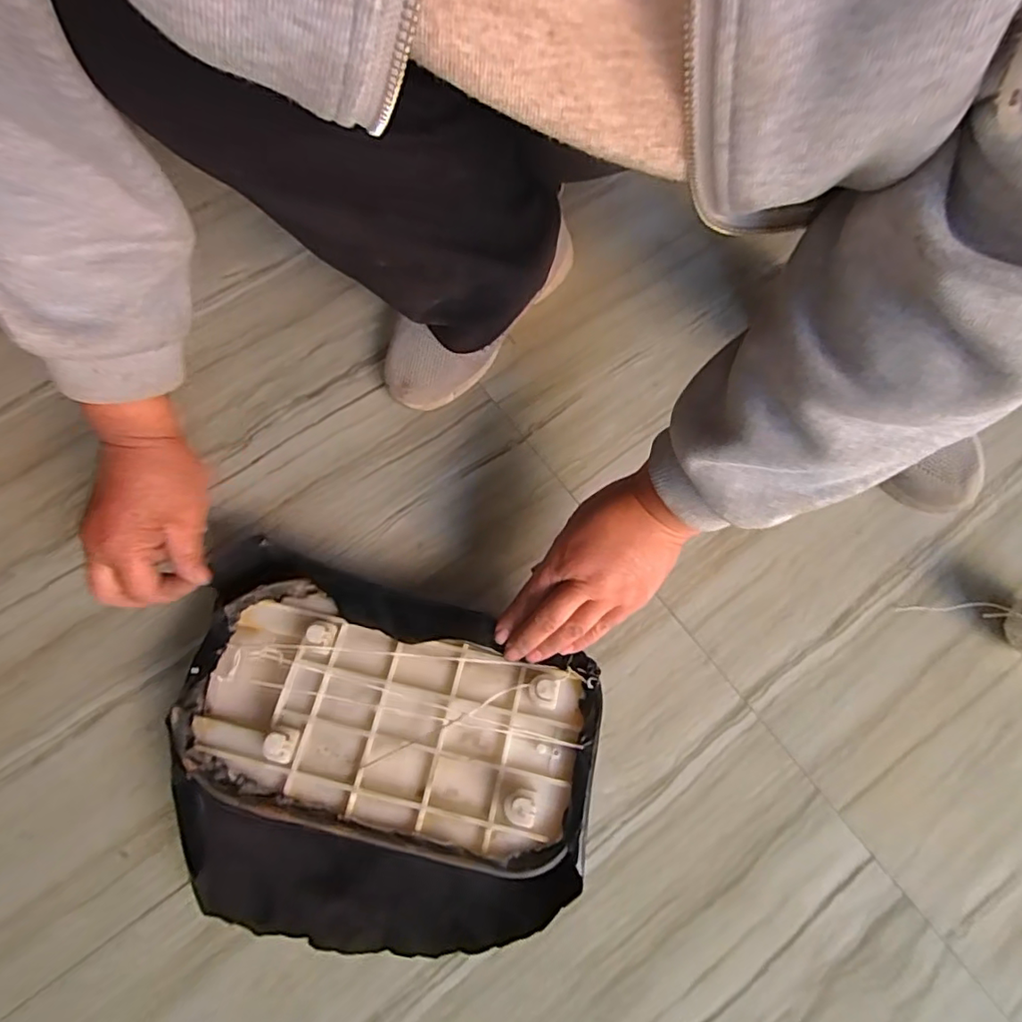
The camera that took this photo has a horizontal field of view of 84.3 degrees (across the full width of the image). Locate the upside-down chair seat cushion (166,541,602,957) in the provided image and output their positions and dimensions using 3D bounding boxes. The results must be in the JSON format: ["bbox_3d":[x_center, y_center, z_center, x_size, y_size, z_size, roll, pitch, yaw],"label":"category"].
[{"bbox_3d":[-0.097,0.175,0.400,0.292,0.050,0.230,15,71,7],"label":"upside-down chair seat cushion"}]

